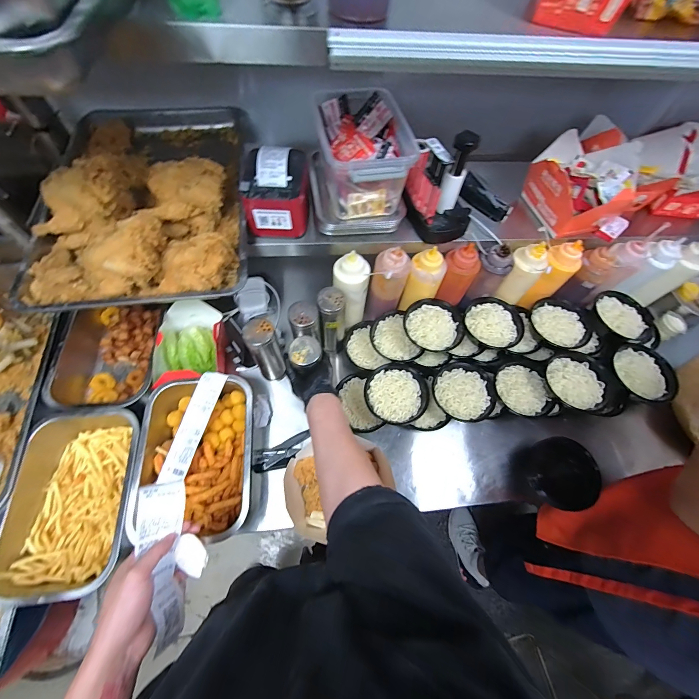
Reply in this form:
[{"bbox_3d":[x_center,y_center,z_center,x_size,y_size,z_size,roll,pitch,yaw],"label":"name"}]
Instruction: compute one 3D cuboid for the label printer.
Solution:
[{"bbox_3d":[-0.146,-0.330,0.666,0.127,0.109,0.159,4,64,-1],"label":"label printer"}]

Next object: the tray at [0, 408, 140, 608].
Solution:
[{"bbox_3d":[-0.519,0.283,0.624,0.218,0.098,0.317,0,64,-3],"label":"tray"}]

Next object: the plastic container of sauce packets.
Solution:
[{"bbox_3d":[0.025,-0.400,0.672,0.171,0.130,0.257,-7,64,-6],"label":"plastic container of sauce packets"}]

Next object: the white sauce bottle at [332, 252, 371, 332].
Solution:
[{"bbox_3d":[0.005,-0.135,0.754,0.075,0.204,0.076,-30,69,-16],"label":"white sauce bottle"}]

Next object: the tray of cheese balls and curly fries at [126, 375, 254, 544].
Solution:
[{"bbox_3d":[-0.302,0.212,0.653,0.211,0.079,0.303,-4,64,-5],"label":"tray of cheese balls and curly fries"}]

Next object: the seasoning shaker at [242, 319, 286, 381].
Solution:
[{"bbox_3d":[-0.182,0.010,0.714,0.059,0.199,0.063,1,64,-2],"label":"seasoning shaker"}]

